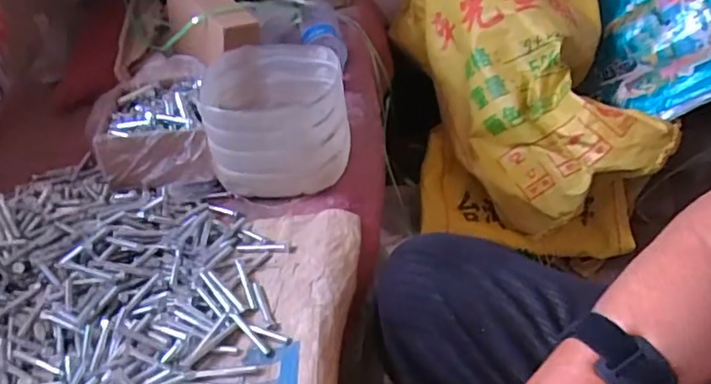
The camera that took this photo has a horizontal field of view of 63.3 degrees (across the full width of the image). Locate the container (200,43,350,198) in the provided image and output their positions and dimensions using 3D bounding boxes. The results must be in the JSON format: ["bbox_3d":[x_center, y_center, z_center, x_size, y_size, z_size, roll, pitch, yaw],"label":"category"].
[{"bbox_3d":[-0.092,-0.077,0.661,0.162,0.120,0.150,-10,39,-3],"label":"container"}]

